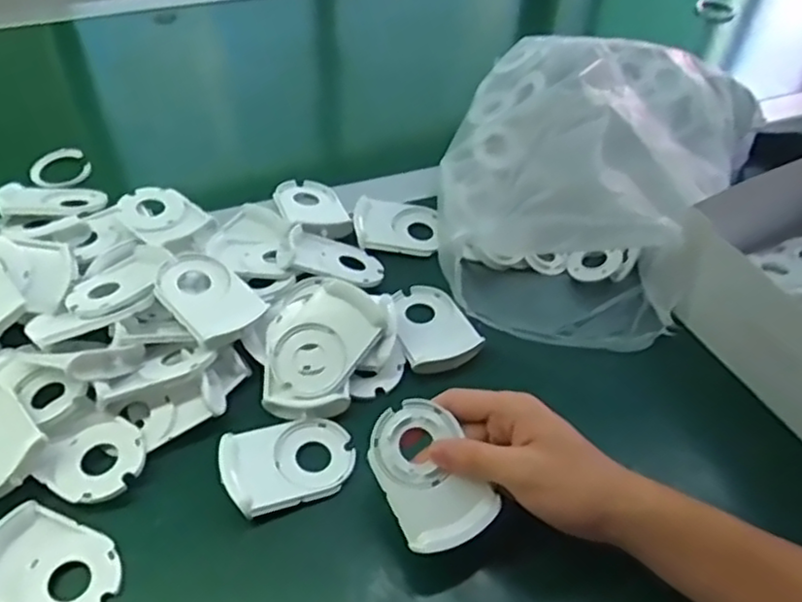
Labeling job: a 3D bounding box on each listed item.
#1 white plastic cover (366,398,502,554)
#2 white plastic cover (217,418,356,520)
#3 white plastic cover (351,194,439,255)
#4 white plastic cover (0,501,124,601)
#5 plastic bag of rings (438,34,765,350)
[{"bbox_3d":[0.015,0.101,0.398,0.054,0.018,0.083,-28,76,-9],"label":"white plastic cover"},{"bbox_3d":[-0.071,0.102,0.436,0.082,0.019,0.057,-17,51,-17],"label":"white plastic cover"},{"bbox_3d":[-0.004,-0.065,0.586,0.072,0.018,0.053,5,48,2],"label":"white plastic cover"},{"bbox_3d":[-0.202,0.152,0.388,0.080,0.010,0.058,17,50,12],"label":"white plastic cover"},{"bbox_3d":[0.159,-0.121,0.564,0.229,0.114,0.279,19,50,14],"label":"plastic bag of rings"}]

